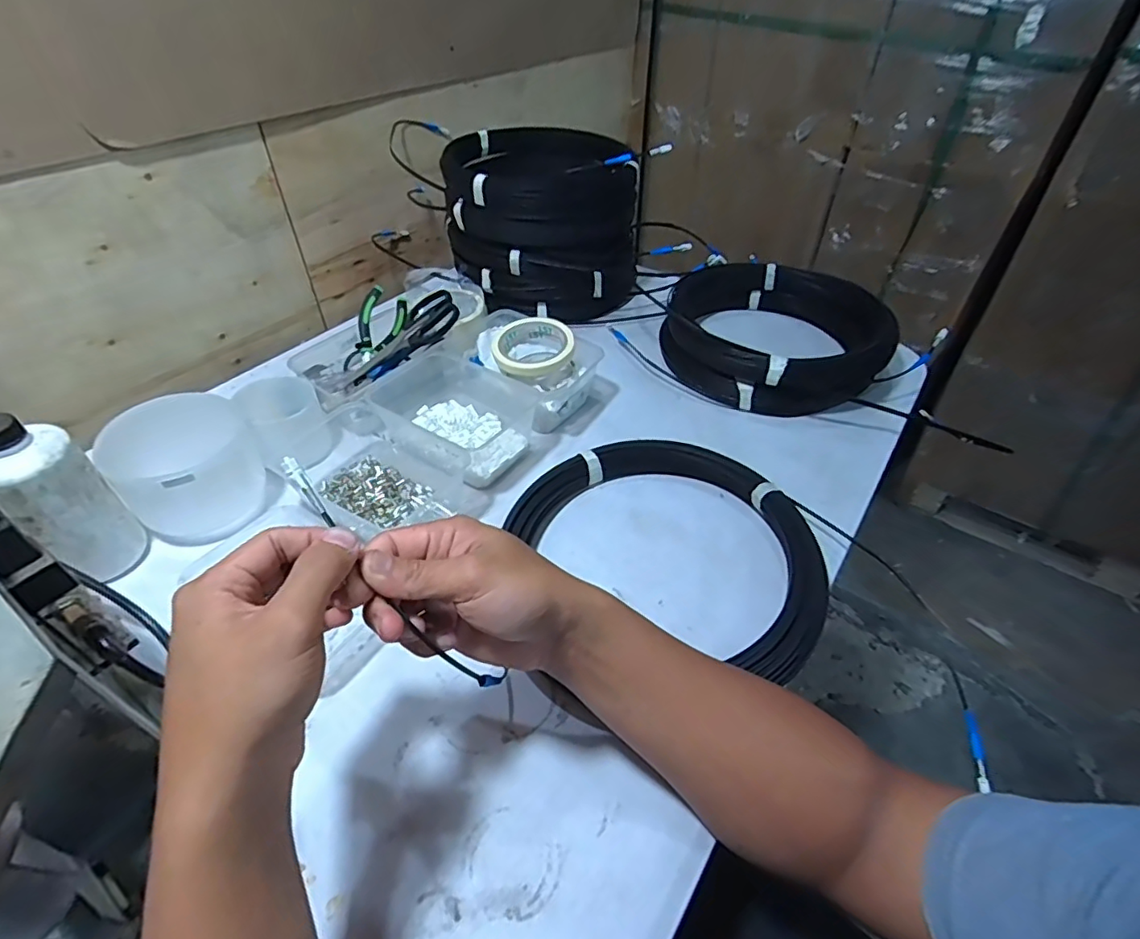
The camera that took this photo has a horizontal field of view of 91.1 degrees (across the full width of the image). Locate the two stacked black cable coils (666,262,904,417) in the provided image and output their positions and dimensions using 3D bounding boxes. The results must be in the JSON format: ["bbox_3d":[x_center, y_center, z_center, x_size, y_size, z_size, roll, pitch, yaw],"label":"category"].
[{"bbox_3d":[0.273,-0.185,0.753,0.280,0.082,0.267,1,45,-1],"label":"two stacked black cable coils"}]

